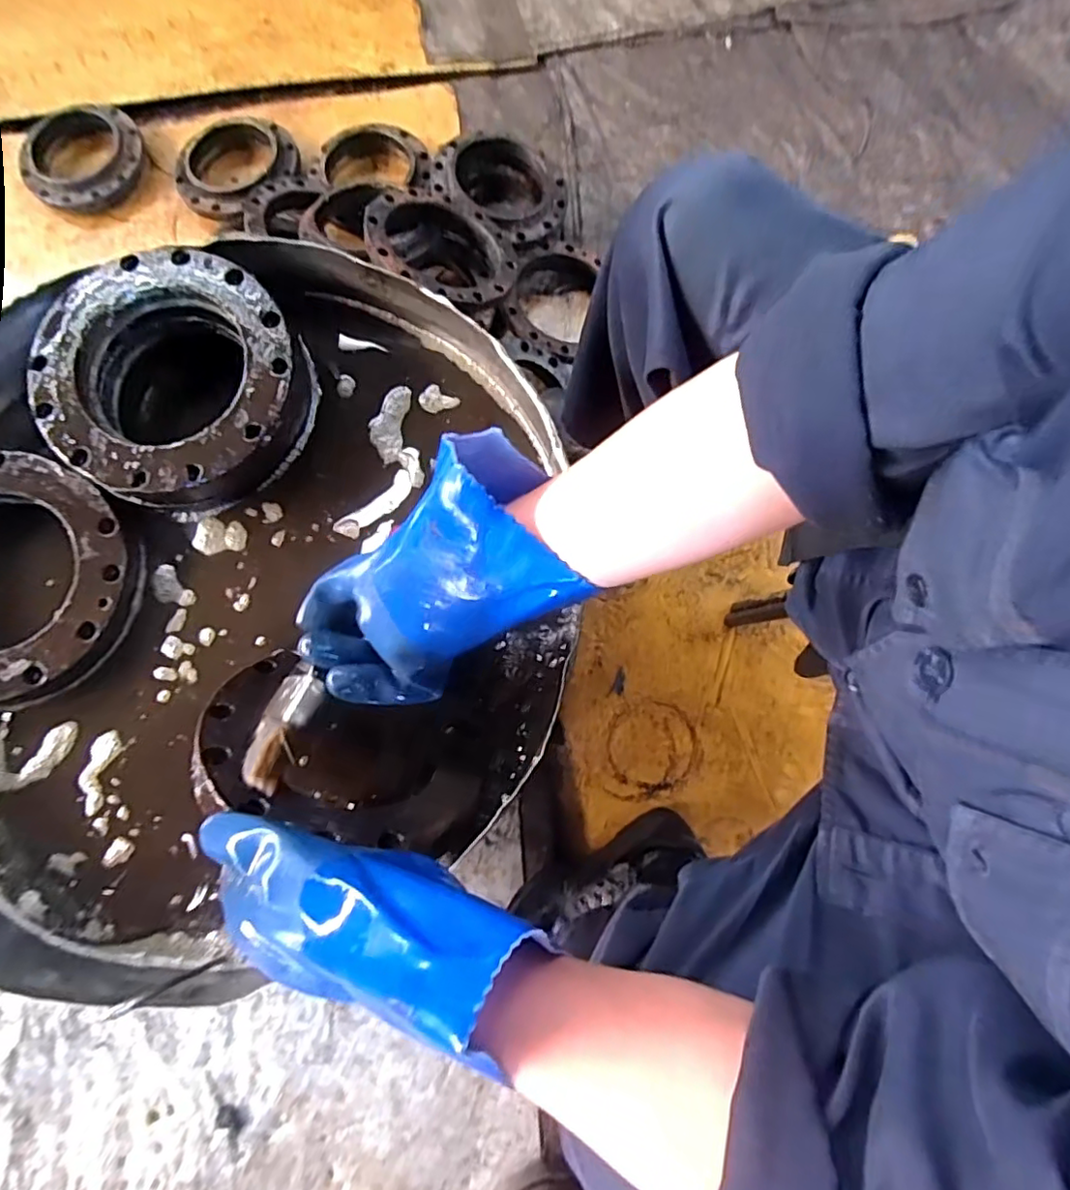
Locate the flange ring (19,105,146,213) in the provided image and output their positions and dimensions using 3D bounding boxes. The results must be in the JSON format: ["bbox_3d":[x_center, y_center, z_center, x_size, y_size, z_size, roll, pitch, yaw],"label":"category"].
[{"bbox_3d":[-0.772,-0.759,1.040,0.195,0.045,0.204,0,77,2],"label":"flange ring"}]

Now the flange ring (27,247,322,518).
[{"bbox_3d":[-0.293,-0.174,0.504,0.198,0.080,0.195,0,77,2],"label":"flange ring"}]

